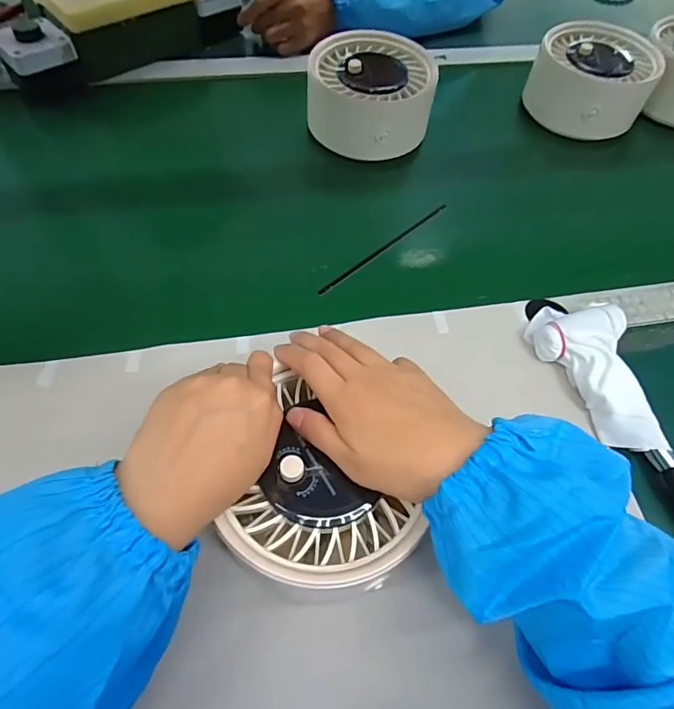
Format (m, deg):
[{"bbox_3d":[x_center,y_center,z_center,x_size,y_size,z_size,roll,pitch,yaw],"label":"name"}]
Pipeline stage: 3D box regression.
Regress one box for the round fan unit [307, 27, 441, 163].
[{"bbox_3d":[0.037,-0.289,0.534,0.136,0.068,0.128,2,57,-3],"label":"round fan unit"}]

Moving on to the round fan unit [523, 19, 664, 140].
[{"bbox_3d":[0.309,-0.330,0.579,0.130,0.082,0.123,2,60,-3],"label":"round fan unit"}]

